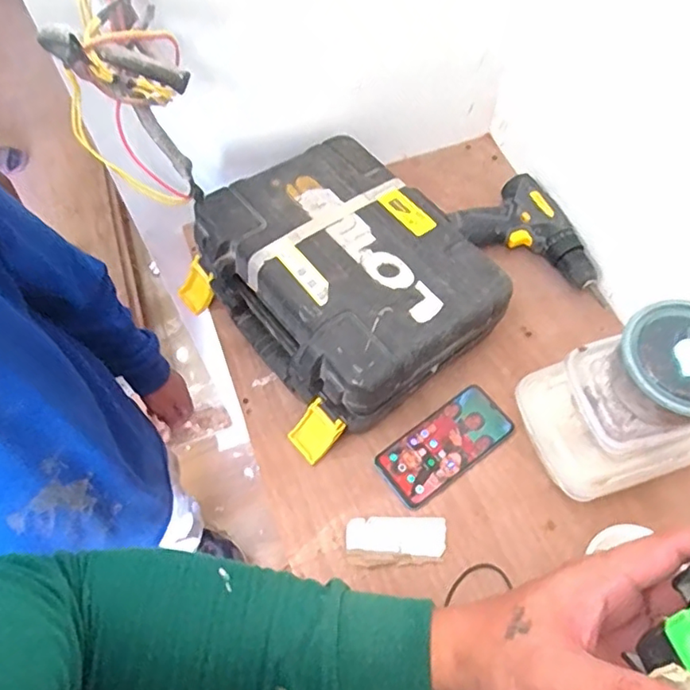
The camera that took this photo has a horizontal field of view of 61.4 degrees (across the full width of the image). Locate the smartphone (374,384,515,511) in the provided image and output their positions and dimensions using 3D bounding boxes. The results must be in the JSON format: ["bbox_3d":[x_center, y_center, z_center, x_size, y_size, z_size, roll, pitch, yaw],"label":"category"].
[{"bbox_3d":[0.117,0.116,0.682,0.161,0.006,0.076,-34,67,-16],"label":"smartphone"}]

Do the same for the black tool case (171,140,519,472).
[{"bbox_3d":[-0.007,-0.074,0.712,0.288,0.137,0.311,-33,67,-16],"label":"black tool case"}]

